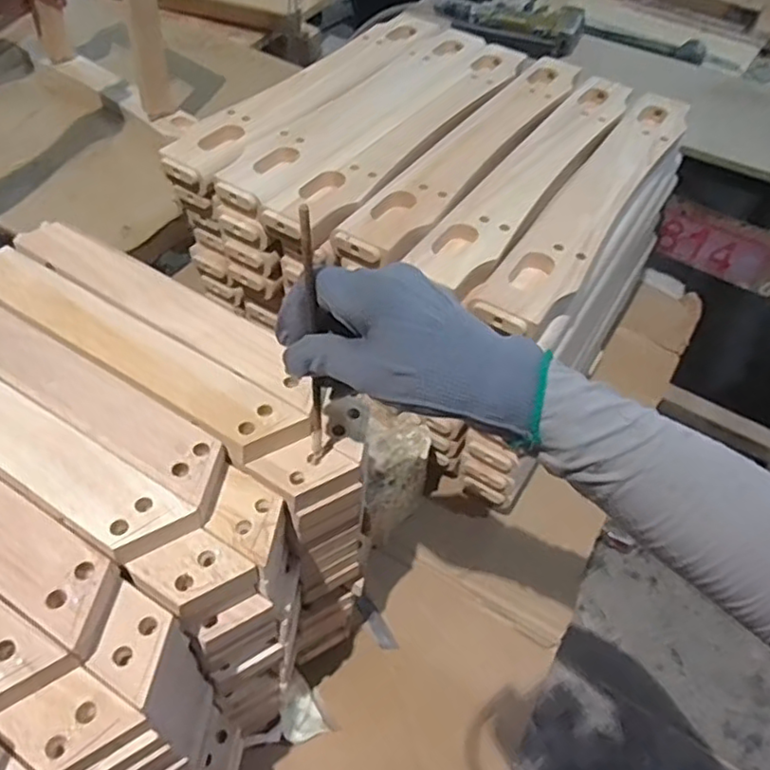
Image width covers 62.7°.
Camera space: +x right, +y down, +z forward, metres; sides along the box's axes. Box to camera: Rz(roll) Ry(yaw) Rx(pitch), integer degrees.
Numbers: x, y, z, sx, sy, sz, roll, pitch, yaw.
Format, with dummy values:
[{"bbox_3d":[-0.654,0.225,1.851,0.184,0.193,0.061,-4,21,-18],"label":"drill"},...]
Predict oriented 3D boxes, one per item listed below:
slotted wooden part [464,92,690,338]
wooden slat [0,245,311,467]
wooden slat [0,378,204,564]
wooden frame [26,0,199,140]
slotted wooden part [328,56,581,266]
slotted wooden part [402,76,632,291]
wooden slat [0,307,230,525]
[{"bbox_3d":[0.225,-0.201,0.654,0.069,0.017,0.468,29,55,18],"label":"slotted wooden part"},{"bbox_3d":[-0.181,-0.028,0.439,0.289,0.014,0.053,29,54,18],"label":"wooden slat"},{"bbox_3d":[-0.244,0.020,0.392,0.292,0.012,0.046,28,54,17],"label":"wooden slat"},{"bbox_3d":[-0.453,-0.602,0.979,0.363,0.325,0.071,37,57,23],"label":"wooden frame"},{"bbox_3d":[0.112,-0.276,0.709,0.075,0.023,0.486,29,54,17],"label":"slotted wooden part"},{"bbox_3d":[0.169,-0.244,0.687,0.069,0.018,0.463,28,54,17],"label":"slotted wooden part"},{"bbox_3d":[-0.220,-0.004,0.420,0.289,0.017,0.043,28,54,17],"label":"wooden slat"}]

